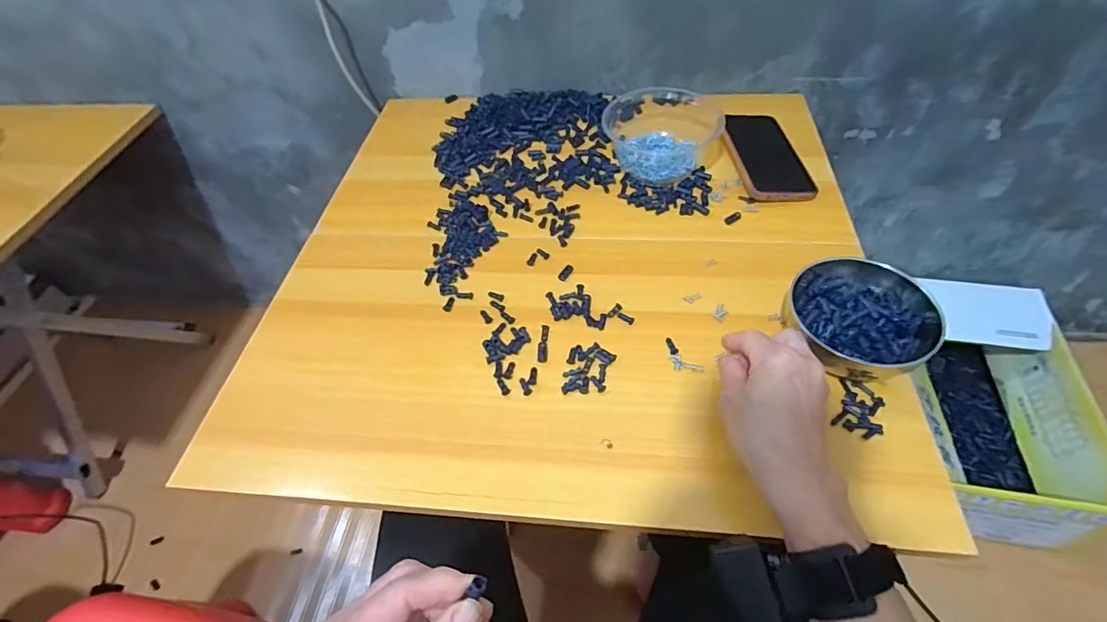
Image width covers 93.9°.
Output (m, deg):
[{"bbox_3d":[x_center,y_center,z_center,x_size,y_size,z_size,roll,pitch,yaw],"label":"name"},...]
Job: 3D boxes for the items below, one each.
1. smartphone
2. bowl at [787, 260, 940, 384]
[{"bbox_3d":[0.248,-0.186,0.609,0.073,0.007,0.165,-4,51,2],"label":"smartphone"},{"bbox_3d":[0.255,0.000,0.436,0.111,0.044,0.120,-3,51,3],"label":"bowl"}]

